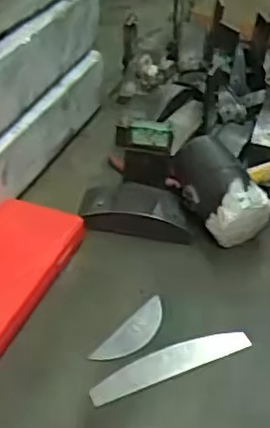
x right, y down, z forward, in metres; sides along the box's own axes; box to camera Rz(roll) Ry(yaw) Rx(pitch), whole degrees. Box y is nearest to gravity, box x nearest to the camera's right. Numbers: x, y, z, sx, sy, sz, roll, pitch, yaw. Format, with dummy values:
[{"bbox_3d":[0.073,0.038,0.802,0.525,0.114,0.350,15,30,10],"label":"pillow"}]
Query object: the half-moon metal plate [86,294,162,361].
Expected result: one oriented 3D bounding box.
[{"bbox_3d":[0.000,0.111,0.578,0.031,0.006,0.091,30,46,28],"label":"half-moon metal plate"}]

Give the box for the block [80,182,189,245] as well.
[{"bbox_3d":[0.000,-0.006,0.693,0.119,0.032,0.069,4,40,0],"label":"block"}]

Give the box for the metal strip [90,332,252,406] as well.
[{"bbox_3d":[0.032,0.134,0.556,0.154,0.004,0.028,-16,51,-19],"label":"metal strip"}]

